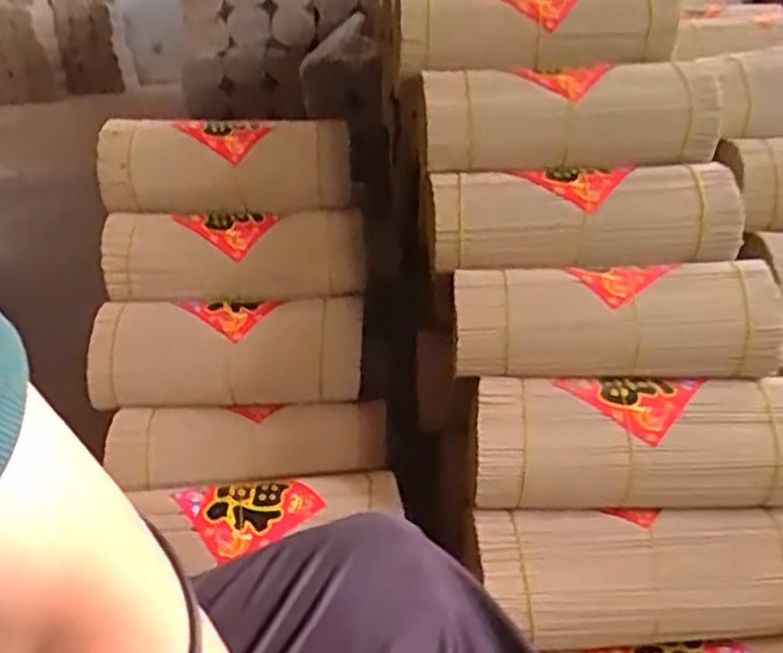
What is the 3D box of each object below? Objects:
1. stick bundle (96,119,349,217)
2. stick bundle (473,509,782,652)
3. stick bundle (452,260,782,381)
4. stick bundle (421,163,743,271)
[{"bbox_3d":[-0.209,-0.199,0.958,0.306,0.095,0.093,-5,26,-6],"label":"stick bundle"},{"bbox_3d":[0.239,0.231,0.708,0.310,0.094,0.096,-2,26,0],"label":"stick bundle"},{"bbox_3d":[0.226,-0.006,0.774,0.325,0.092,0.090,-3,26,-2],"label":"stick bundle"},{"bbox_3d":[0.201,-0.117,0.822,0.319,0.090,0.119,-3,26,-2],"label":"stick bundle"}]

